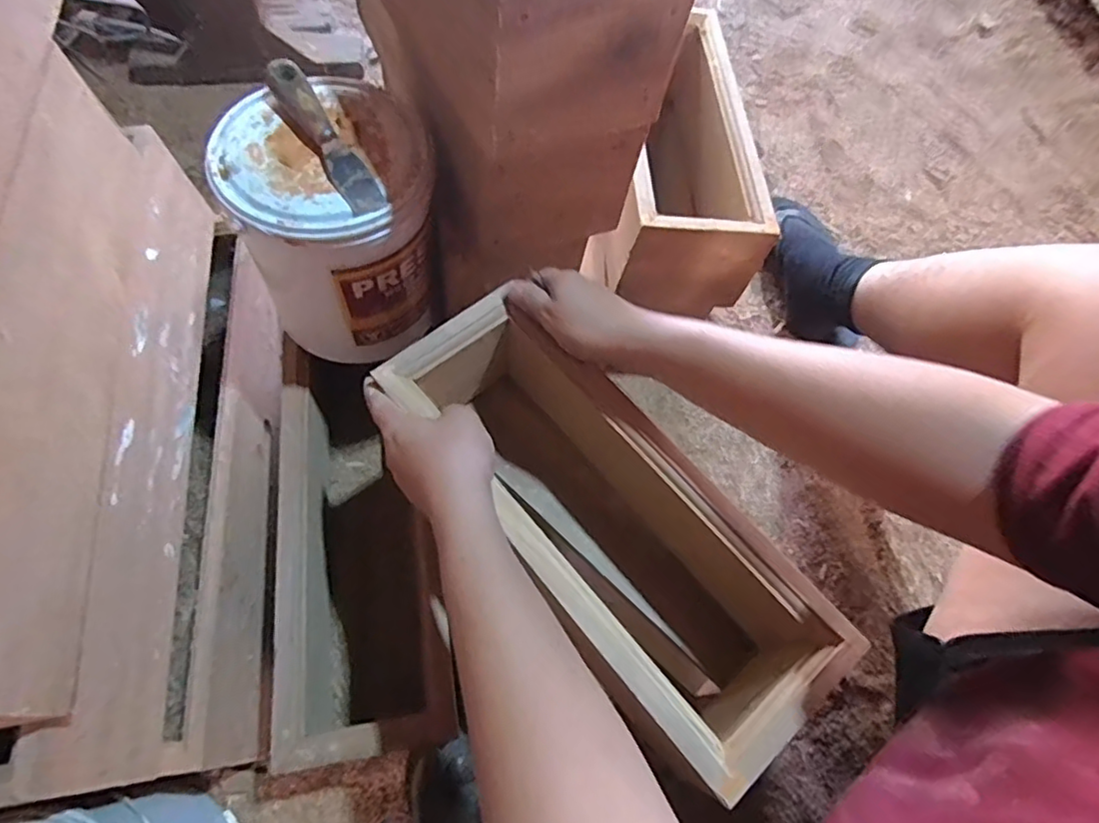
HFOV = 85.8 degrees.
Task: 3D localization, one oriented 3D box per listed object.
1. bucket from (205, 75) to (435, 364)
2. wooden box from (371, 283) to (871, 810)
[{"bbox_3d":[-0.190,-0.172,0.568,0.163,0.202,0.158,1,66,-2],"label":"bucket"},{"bbox_3d":[0.037,0.097,0.516,0.144,0.163,0.389,-37,73,-17],"label":"wooden box"}]

